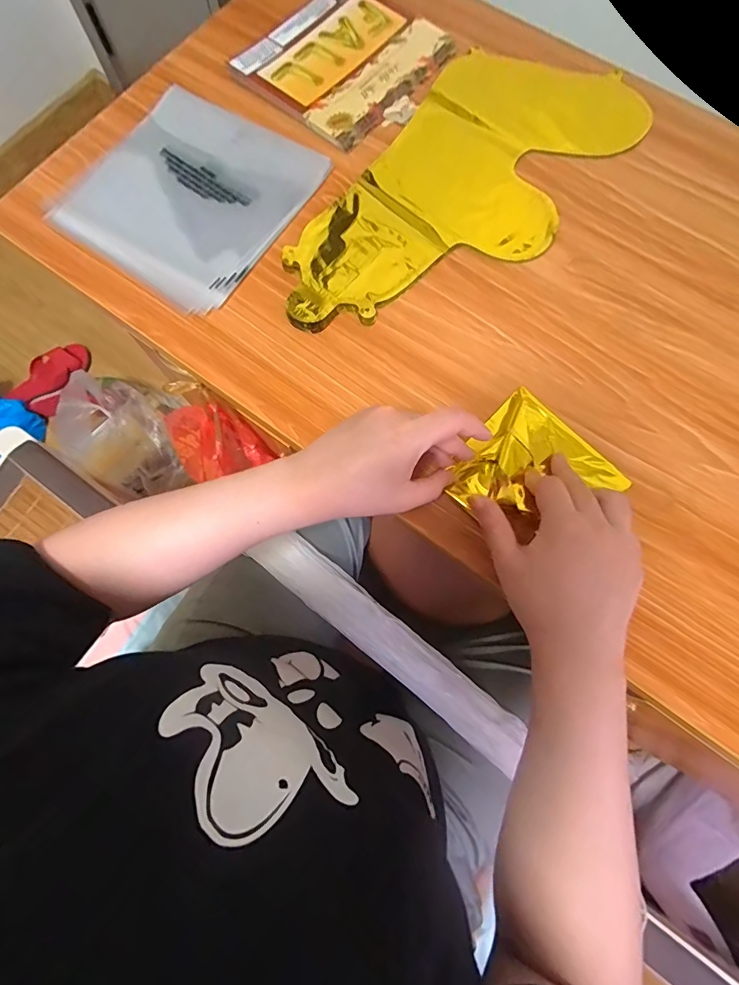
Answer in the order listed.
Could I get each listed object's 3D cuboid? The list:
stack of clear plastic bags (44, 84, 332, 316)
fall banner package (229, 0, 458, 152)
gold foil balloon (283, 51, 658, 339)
[{"bbox_3d":[-0.177,-0.295,0.445,0.194,0.010,0.207,32,78,7],"label":"stack of clear plastic bags"},{"bbox_3d":[-0.024,-0.466,0.487,0.174,0.008,0.179,39,79,9],"label":"fall banner package"},{"bbox_3d":[0.088,-0.295,0.446,0.192,0.013,0.403,37,79,9],"label":"gold foil balloon"}]

